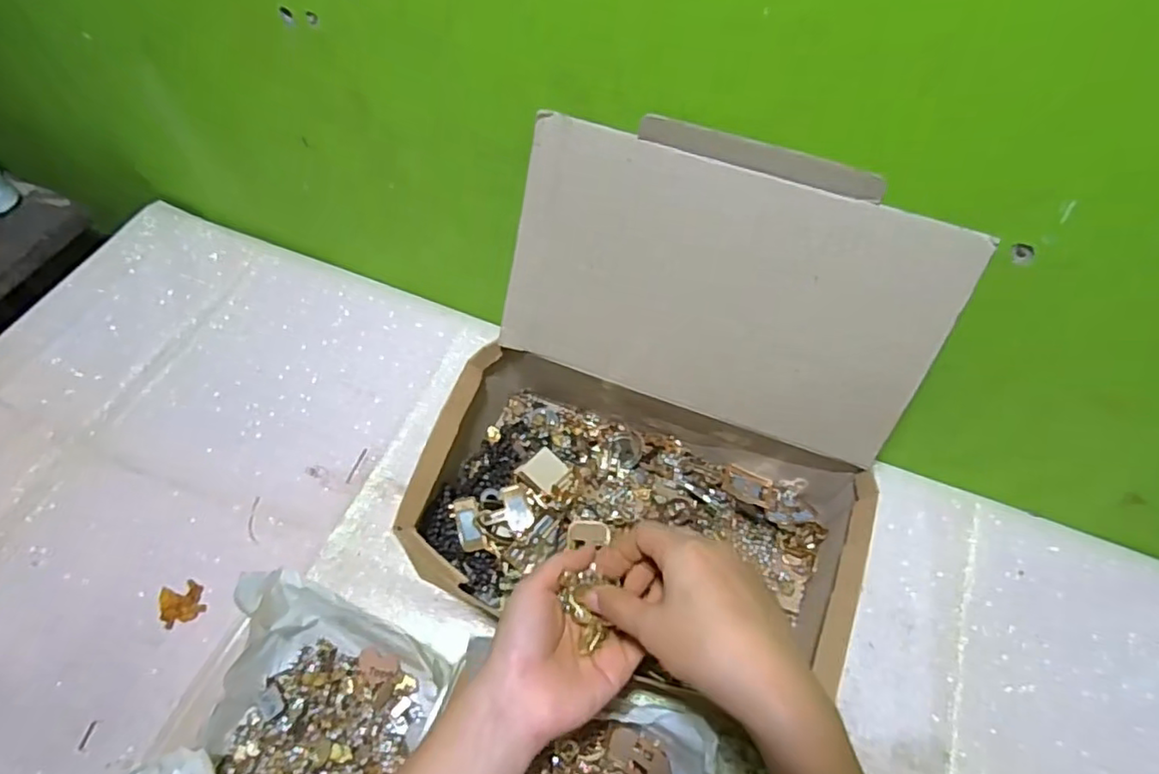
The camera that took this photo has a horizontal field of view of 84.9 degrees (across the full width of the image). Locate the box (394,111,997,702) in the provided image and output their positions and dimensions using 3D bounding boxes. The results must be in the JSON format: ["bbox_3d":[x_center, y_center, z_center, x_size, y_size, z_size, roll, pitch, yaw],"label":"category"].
[{"bbox_3d":[0.056,0.038,0.468,0.335,0.277,0.301,16,59,9],"label":"box"}]

